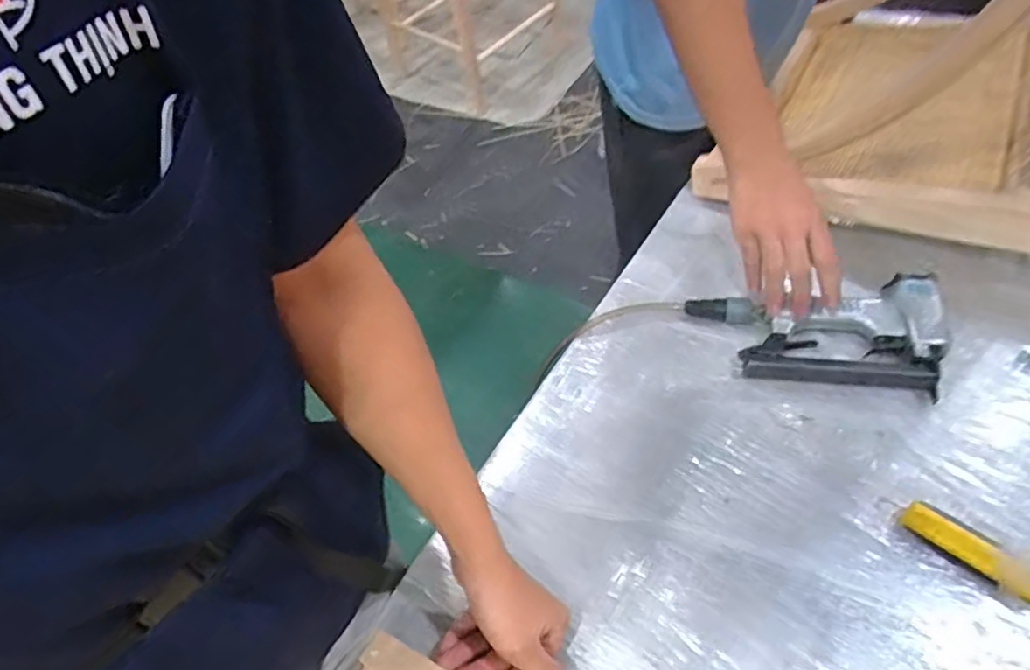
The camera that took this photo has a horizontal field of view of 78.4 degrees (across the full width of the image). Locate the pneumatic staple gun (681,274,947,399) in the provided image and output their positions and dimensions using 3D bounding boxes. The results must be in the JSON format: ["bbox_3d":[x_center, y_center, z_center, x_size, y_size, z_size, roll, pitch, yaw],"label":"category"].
[{"bbox_3d":[0.310,-0.007,0.662,0.244,0.045,0.127,4,53,12],"label":"pneumatic staple gun"}]

